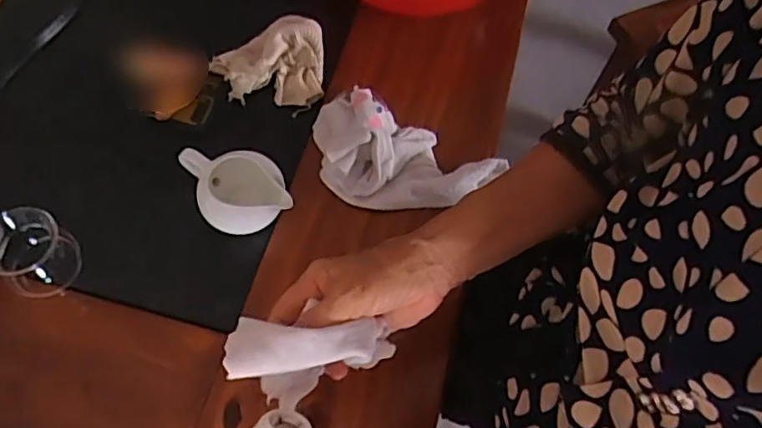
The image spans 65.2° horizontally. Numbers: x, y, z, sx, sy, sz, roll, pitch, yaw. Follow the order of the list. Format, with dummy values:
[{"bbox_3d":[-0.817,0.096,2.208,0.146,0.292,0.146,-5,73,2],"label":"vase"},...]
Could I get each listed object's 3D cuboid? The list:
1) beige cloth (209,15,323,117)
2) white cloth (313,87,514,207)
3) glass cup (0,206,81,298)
[{"bbox_3d":[-0.122,-0.168,0.637,0.119,0.034,0.116,-1,64,-3],"label":"beige cloth"},{"bbox_3d":[0.007,-0.059,0.577,0.166,0.045,0.107,25,66,10],"label":"white cloth"},{"bbox_3d":[-0.309,0.032,0.526,0.063,0.056,0.063,1,64,-2],"label":"glass cup"}]

